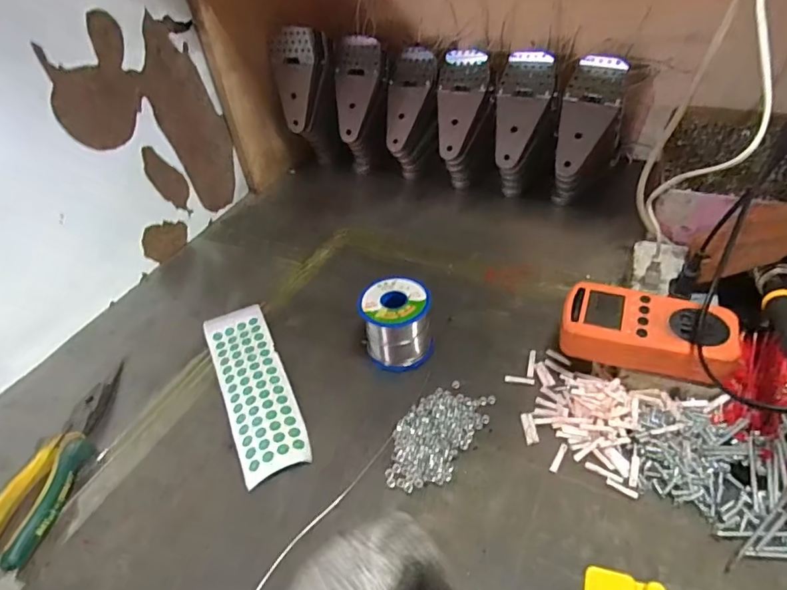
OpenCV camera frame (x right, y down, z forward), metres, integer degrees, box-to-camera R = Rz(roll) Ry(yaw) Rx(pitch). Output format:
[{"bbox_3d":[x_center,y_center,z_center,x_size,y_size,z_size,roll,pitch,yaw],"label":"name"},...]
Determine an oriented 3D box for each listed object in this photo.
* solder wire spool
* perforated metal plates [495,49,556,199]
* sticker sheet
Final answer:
[{"bbox_3d":[0.003,0.026,0.486,0.066,0.064,0.062,-8,41,0],"label":"solder wire spool"},{"bbox_3d":[0.168,-0.221,0.663,0.070,0.177,0.050,13,12,22],"label":"perforated metal plates"},{"bbox_3d":[-0.134,0.082,0.482,0.059,0.011,0.210,-22,43,-15],"label":"sticker sheet"}]

